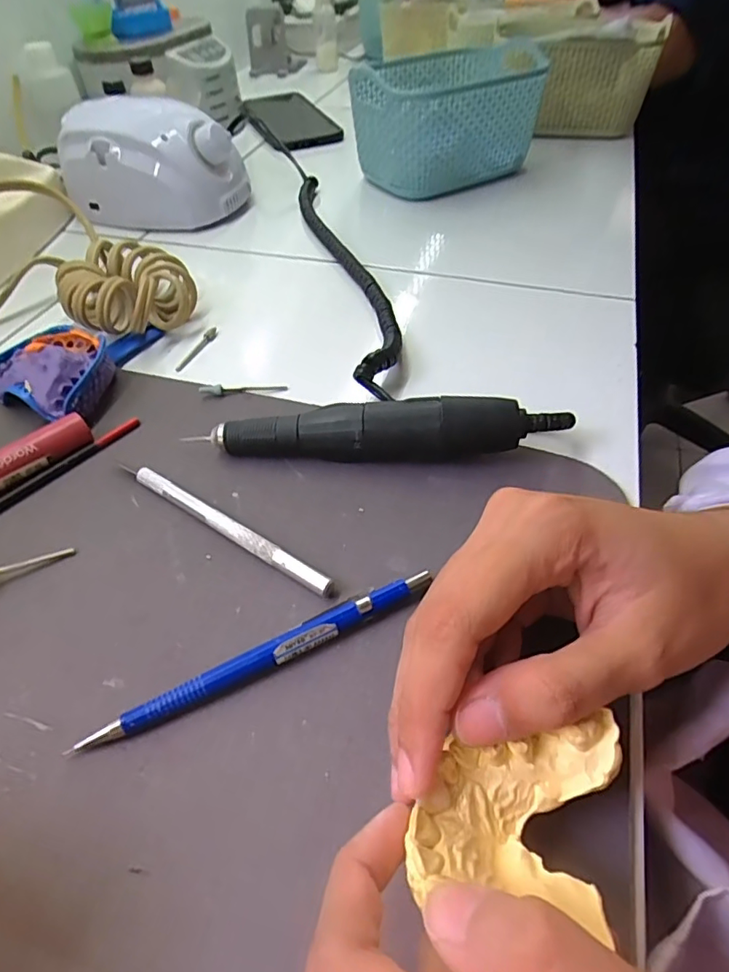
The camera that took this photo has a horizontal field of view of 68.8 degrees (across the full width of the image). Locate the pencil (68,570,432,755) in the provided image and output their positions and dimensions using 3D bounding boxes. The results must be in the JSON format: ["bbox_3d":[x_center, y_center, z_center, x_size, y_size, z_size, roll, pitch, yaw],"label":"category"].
[{"bbox_3d":[-0.034,0.062,0.198,0.132,0.009,0.010,-22,51,-16],"label":"pencil"}]

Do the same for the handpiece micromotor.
[{"bbox_3d":[0.010,-0.026,0.258,0.169,0.030,0.022,-1,49,2],"label":"handpiece micromotor"}]

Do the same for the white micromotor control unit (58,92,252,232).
[{"bbox_3d":[-0.180,-0.279,0.460,0.138,0.076,0.087,13,51,14],"label":"white micromotor control unit"}]

